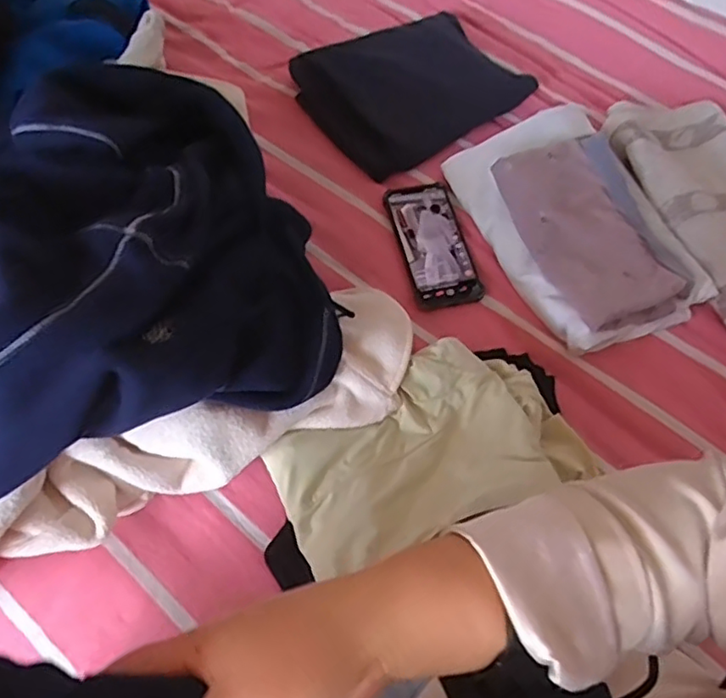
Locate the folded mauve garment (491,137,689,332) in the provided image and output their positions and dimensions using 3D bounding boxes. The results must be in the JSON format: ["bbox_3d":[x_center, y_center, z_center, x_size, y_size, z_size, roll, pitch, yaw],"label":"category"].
[{"bbox_3d":[0.236,-0.125,0.670,0.123,0.027,0.219,-23,72,-17],"label":"folded mauve garment"}]

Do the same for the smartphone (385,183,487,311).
[{"bbox_3d":[0.079,-0.122,0.709,0.076,0.012,0.167,-12,62,-8],"label":"smartphone"}]

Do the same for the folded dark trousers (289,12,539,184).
[{"bbox_3d":[0.063,-0.350,0.816,0.269,0.042,0.204,-33,67,-18],"label":"folded dark trousers"}]

